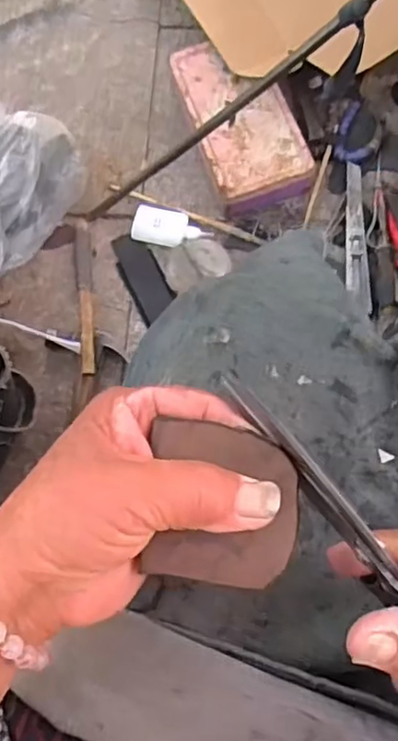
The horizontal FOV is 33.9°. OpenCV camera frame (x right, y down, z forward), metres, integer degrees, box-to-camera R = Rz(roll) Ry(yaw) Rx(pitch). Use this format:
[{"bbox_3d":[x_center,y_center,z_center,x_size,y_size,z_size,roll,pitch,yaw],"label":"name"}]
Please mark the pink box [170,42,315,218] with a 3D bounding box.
[{"bbox_3d":[0.054,-0.310,0.824,0.118,0.046,0.227,-18,75,-4],"label":"pink box"}]

